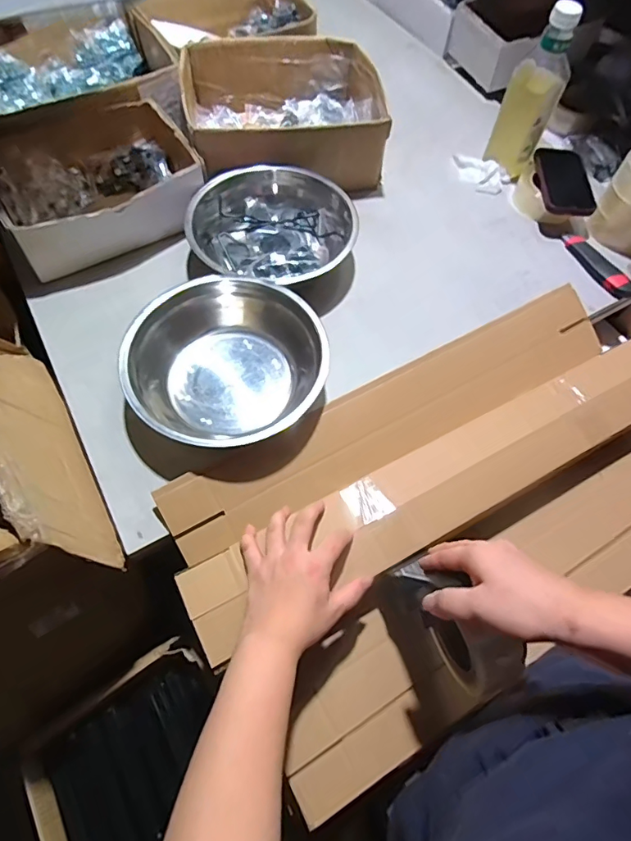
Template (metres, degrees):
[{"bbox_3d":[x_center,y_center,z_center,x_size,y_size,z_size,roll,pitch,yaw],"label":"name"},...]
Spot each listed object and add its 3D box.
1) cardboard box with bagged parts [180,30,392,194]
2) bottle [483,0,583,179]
[{"bbox_3d":[-0.059,-0.548,0.847,0.324,0.115,0.308,-10,63,-8],"label":"cardboard box with bagged parts"},{"bbox_3d":[0.358,-0.531,0.782,0.084,0.235,0.064,20,63,8],"label":"bottle"}]

